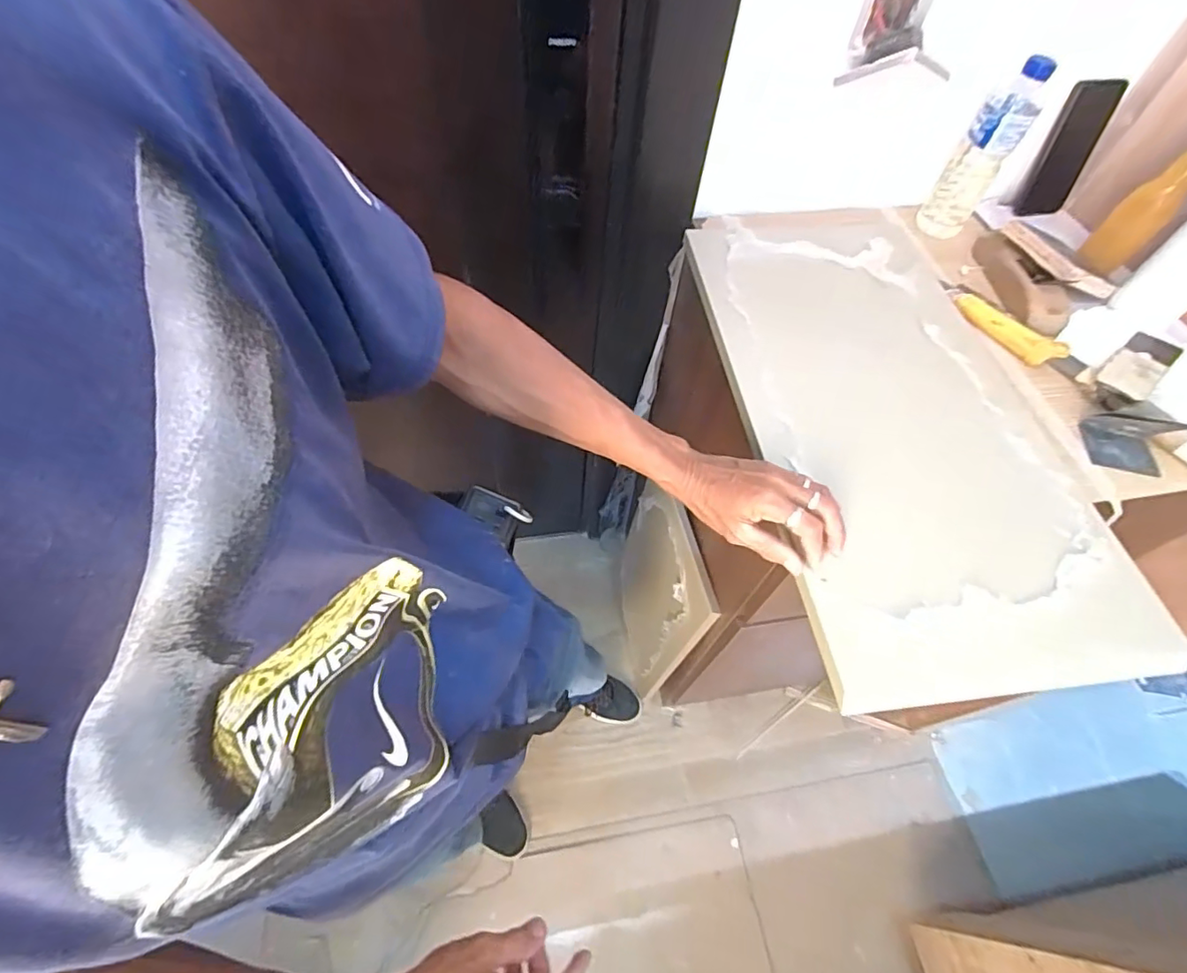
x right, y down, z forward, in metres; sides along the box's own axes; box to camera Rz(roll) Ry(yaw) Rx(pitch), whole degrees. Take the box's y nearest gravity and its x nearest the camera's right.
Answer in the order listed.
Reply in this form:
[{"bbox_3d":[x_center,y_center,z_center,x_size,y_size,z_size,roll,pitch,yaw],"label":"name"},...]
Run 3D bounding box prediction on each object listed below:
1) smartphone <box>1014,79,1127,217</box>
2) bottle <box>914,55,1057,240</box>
[{"bbox_3d":[0.727,-0.513,0.854,0.064,0.178,0.018,19,37,17],"label":"smartphone"},{"bbox_3d":[0.537,-0.456,0.771,0.069,0.210,0.066,32,68,14],"label":"bottle"}]

